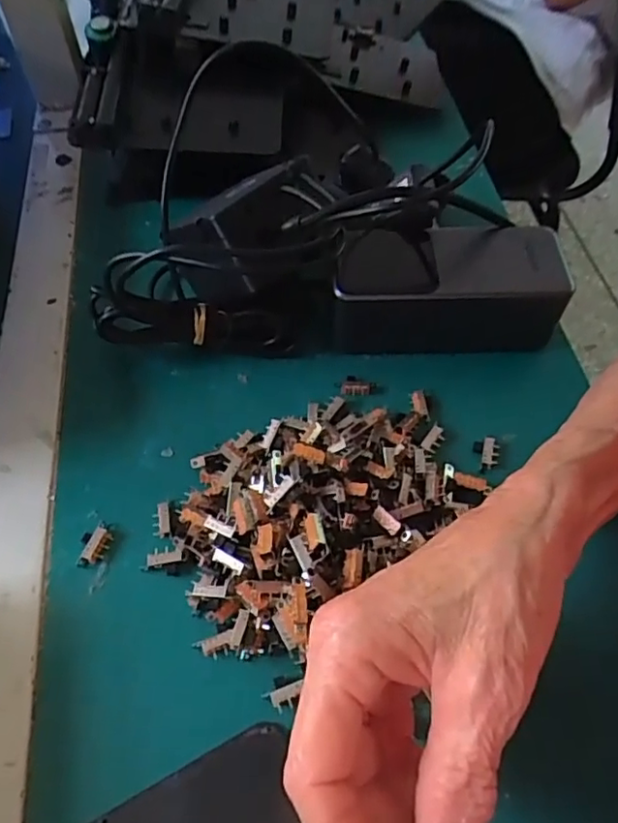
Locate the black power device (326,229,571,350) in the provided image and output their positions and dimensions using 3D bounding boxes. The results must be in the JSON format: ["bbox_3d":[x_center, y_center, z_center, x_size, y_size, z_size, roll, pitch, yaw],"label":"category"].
[{"bbox_3d":[0.076,-0.069,0.342,0.126,0.052,0.062,-1,58,0],"label":"black power device"}]

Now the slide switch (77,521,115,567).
[{"bbox_3d":[-0.103,0.064,0.288,0.013,0.005,0.023,16,59,10],"label":"slide switch"}]

